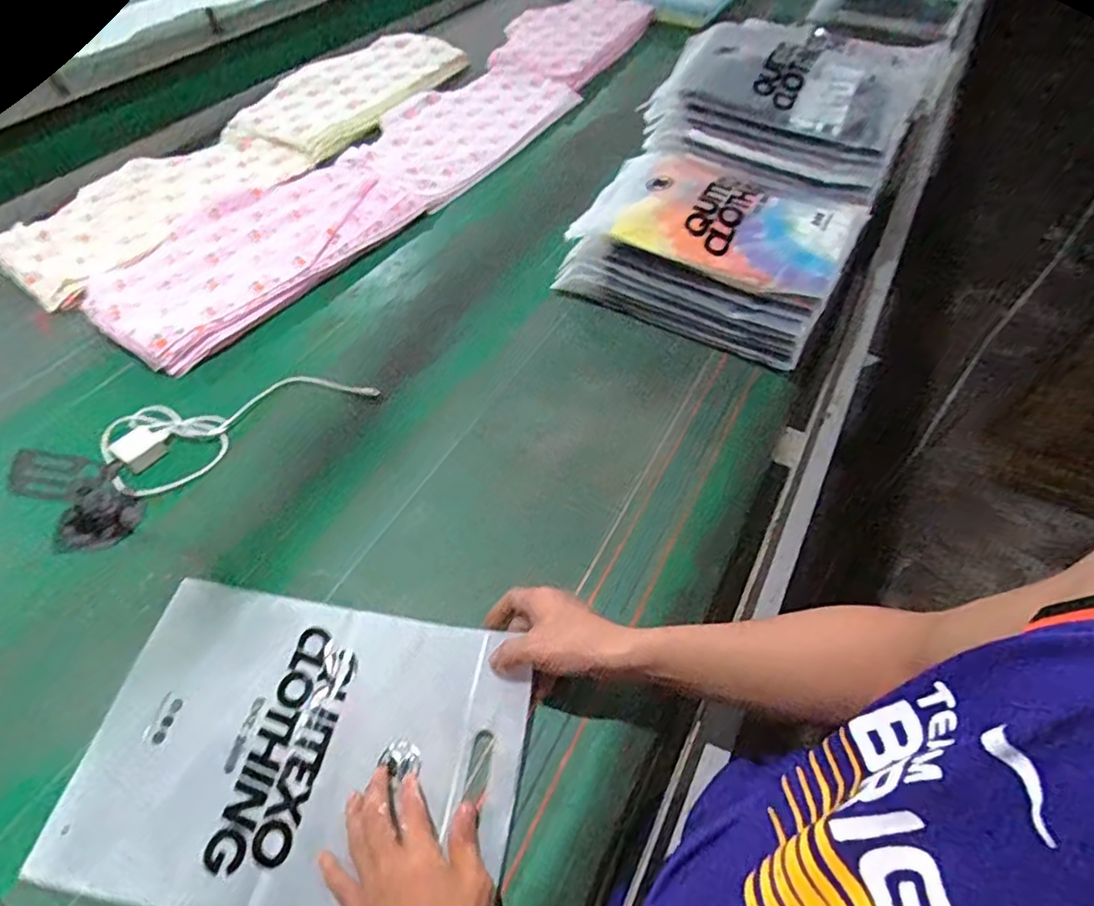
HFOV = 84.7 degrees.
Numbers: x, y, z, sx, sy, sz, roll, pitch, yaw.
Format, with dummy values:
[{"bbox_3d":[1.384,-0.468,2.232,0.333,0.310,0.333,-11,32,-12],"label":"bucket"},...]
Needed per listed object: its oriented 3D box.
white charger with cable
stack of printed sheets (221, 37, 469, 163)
[{"bbox_3d":[-0.376,-0.051,0.733,0.296,0.021,0.124,-27,59,-21],"label":"white charger with cable"},{"bbox_3d":[-0.412,-0.783,1.266,0.296,0.054,0.529,21,55,13],"label":"stack of printed sheets"}]

